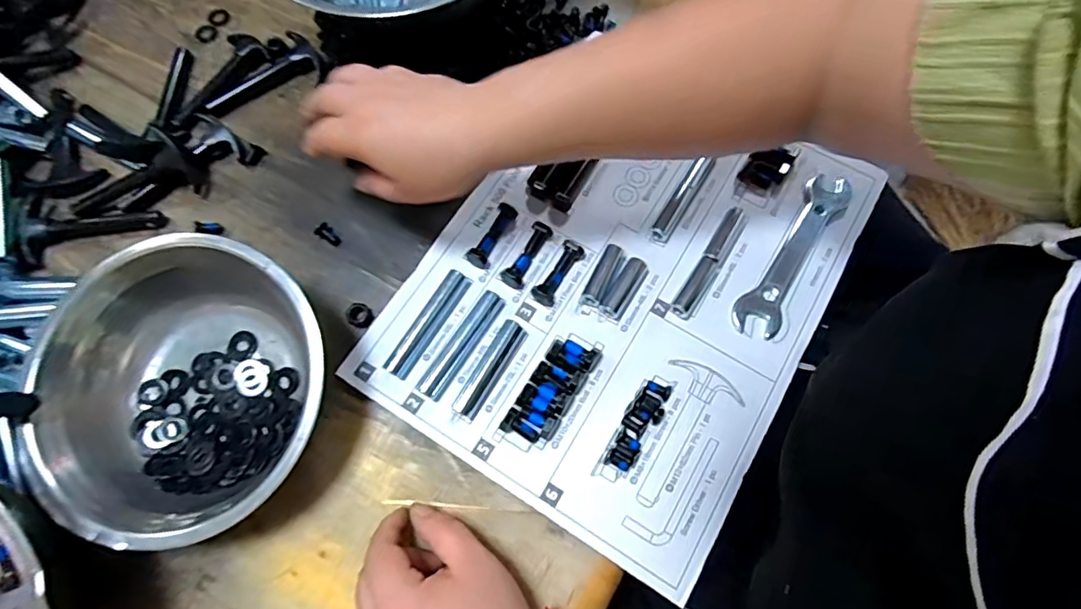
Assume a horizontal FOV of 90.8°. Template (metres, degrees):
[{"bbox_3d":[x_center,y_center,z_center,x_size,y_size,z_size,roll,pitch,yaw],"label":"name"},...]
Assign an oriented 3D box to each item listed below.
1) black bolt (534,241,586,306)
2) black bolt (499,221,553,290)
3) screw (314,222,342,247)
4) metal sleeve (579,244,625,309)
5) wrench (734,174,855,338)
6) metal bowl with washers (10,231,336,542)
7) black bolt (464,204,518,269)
[{"bbox_3d":[0.014,-0.025,0.402,0.018,0.013,0.054,31,72,10],"label":"black bolt"},{"bbox_3d":[-0.010,-0.038,0.410,0.017,0.017,0.054,29,72,9],"label":"black bolt"},{"bbox_3d":[-0.167,-0.056,0.418,0.023,0.007,0.012,33,73,11],"label":"screw"},{"bbox_3d":[0.047,-0.022,0.401,0.017,0.014,0.052,26,71,8],"label":"metal sleeve"},{"bbox_3d":[0.196,-0.042,0.410,0.033,0.008,0.154,32,72,10],"label":"wrench"},{"bbox_3d":[-0.223,0.058,0.347,0.168,0.063,0.183,0,70,-1],"label":"metal bowl with washers"},{"bbox_3d":[-0.037,-0.053,0.410,0.017,0.017,0.054,30,72,10],"label":"black bolt"}]

